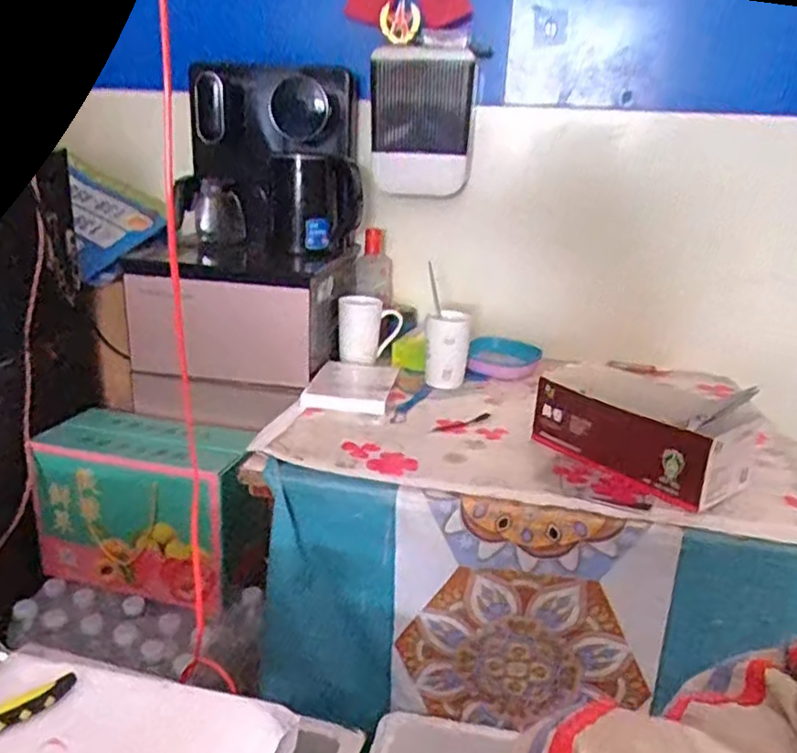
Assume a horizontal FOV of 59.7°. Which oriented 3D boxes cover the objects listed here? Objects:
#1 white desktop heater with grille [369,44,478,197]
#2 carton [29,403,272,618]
[{"bbox_3d":[0.039,-0.423,1.162,0.173,0.226,0.118,3,19,-3],"label":"white desktop heater with grille"},{"bbox_3d":[-0.390,0.206,1.117,0.323,0.229,0.171,9,20,16],"label":"carton"}]

